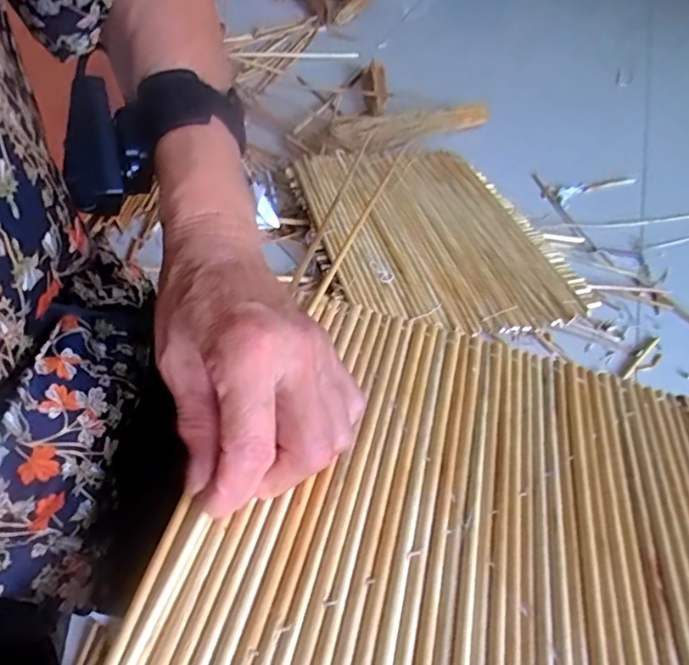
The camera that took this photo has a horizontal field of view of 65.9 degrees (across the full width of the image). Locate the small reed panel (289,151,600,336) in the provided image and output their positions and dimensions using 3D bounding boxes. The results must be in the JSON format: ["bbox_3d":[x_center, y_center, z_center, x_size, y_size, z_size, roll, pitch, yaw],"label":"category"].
[{"bbox_3d":[0.154,-0.180,0.929,0.376,0.033,0.457,-12,52,-15],"label":"small reed panel"}]

